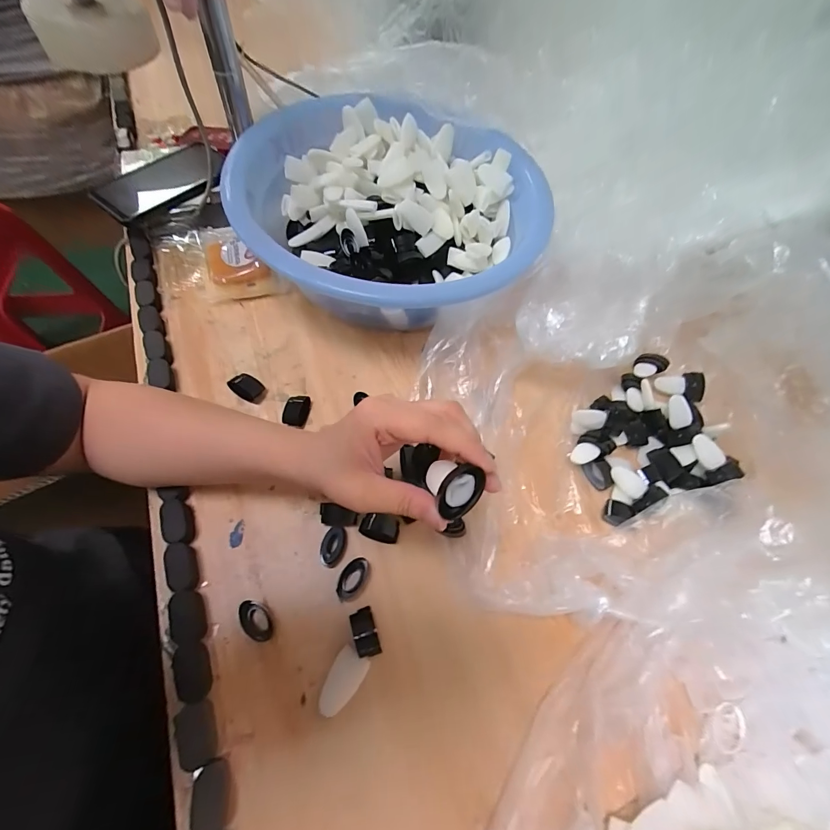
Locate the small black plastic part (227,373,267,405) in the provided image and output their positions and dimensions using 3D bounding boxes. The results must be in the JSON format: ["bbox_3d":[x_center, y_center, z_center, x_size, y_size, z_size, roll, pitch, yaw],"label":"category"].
[{"bbox_3d":[-0.171,-0.026,0.399,0.033,0.020,0.024,28,63,8],"label":"small black plastic part"}]

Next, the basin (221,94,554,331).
[{"bbox_3d":[-0.038,-0.226,0.458,0.336,0.118,0.326,3,62,-5],"label":"basin"}]

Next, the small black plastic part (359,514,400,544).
[{"bbox_3d":[-0.031,0.099,0.342,0.034,0.023,0.019,12,62,0],"label":"small black plastic part"}]

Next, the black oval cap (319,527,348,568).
[{"bbox_3d":[-0.070,0.114,0.335,0.021,0.009,0.032,21,62,5],"label":"black oval cap"}]

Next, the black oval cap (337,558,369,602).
[{"bbox_3d":[-0.051,0.135,0.321,0.019,0.022,0.034,38,65,18],"label":"black oval cap"}]

